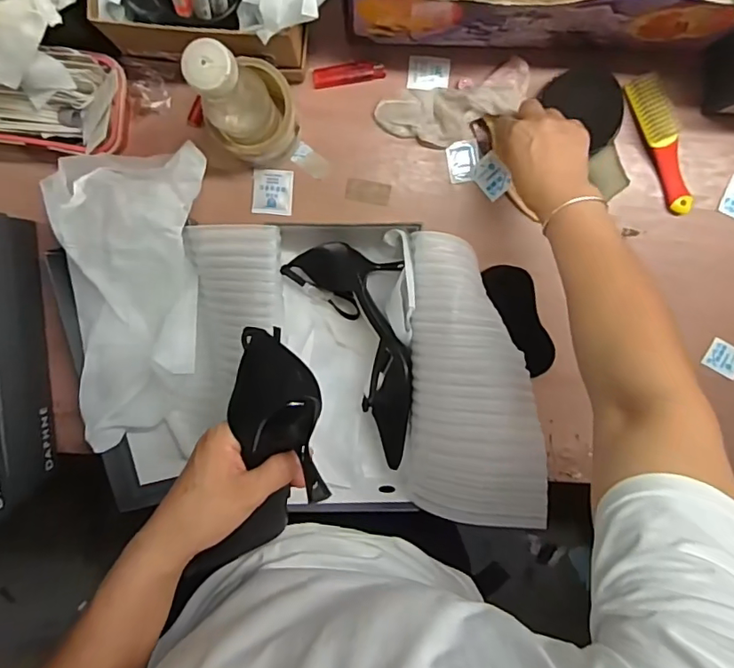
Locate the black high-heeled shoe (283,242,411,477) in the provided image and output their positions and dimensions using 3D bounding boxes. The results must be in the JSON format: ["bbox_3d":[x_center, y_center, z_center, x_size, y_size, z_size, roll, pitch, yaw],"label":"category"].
[{"bbox_3d":[0.014,0.012,0.577,0.106,0.061,0.250,-29,97,2],"label":"black high-heeled shoe"}]

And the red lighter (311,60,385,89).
[{"bbox_3d":[-0.020,-0.287,0.587,0.078,0.009,0.021,-8,97,0],"label":"red lighter"}]

